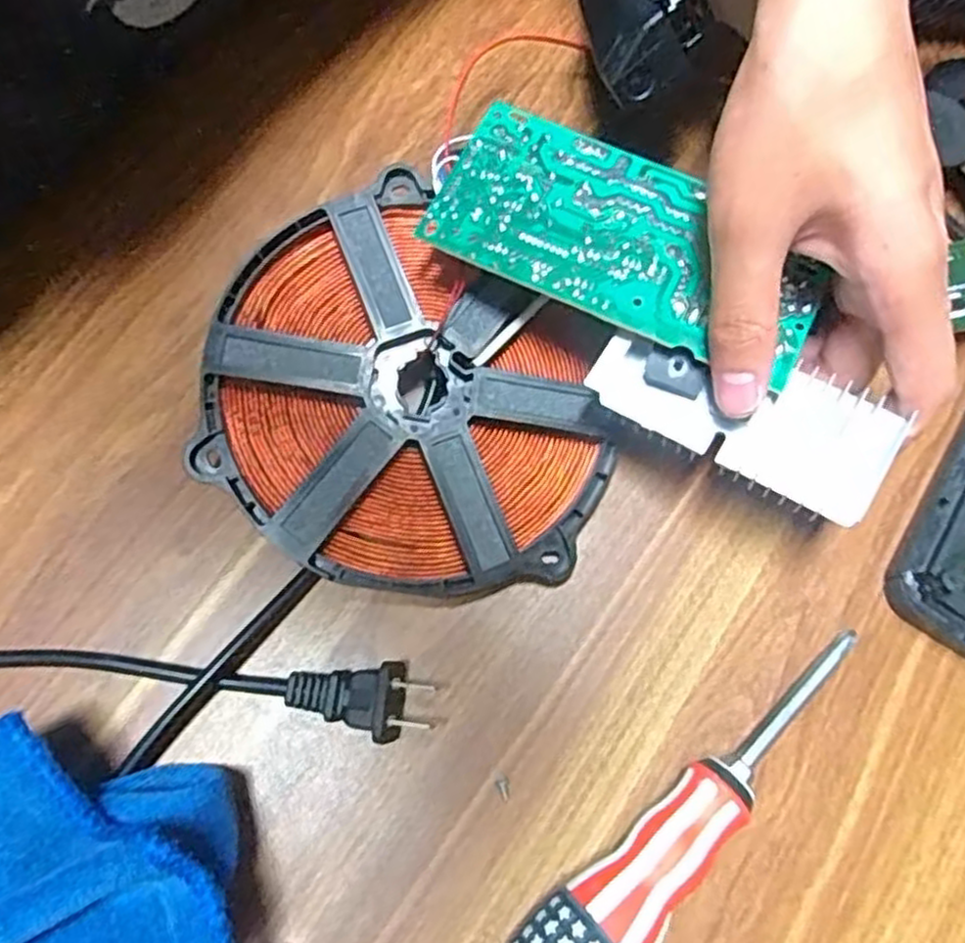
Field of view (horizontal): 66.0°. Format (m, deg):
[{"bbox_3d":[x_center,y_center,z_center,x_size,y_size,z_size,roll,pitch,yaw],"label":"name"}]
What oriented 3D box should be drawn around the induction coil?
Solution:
[{"bbox_3d":[-0.025,-0.031,0.293,0.151,0.029,0.152,0,75,-2],"label":"induction coil"}]

